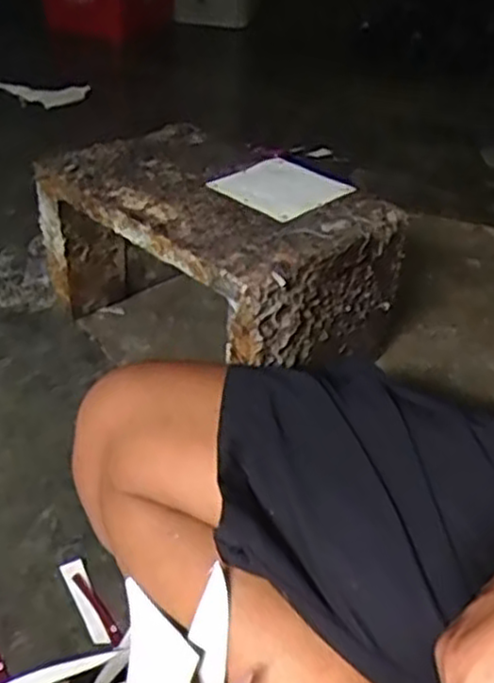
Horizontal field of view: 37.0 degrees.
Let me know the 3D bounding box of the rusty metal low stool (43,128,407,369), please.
[{"bbox_3d":[-0.029,-0.073,0.740,0.305,0.174,0.208,32,45,34],"label":"rusty metal low stool"}]

